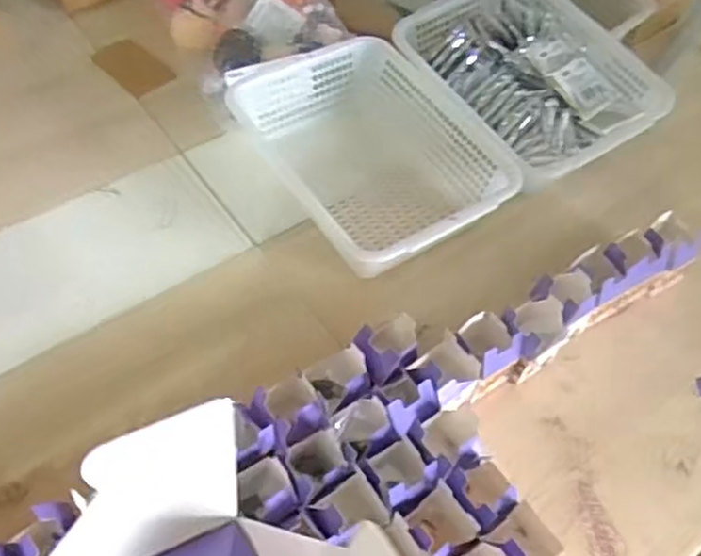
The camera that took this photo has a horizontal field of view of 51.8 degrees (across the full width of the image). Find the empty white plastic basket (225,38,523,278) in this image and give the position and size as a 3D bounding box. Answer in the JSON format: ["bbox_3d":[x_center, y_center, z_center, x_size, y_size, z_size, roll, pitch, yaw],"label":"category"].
[{"bbox_3d":[0.021,-0.167,0.987,0.270,0.101,0.376,-28,62,-22],"label":"empty white plastic basket"}]

